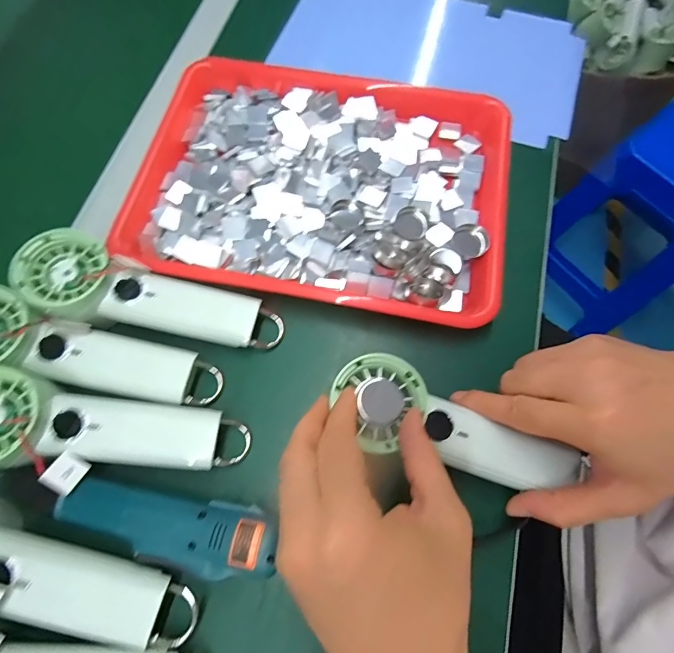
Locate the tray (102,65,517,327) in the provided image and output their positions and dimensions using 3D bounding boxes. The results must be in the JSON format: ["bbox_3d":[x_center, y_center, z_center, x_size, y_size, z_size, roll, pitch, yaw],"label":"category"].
[{"bbox_3d":[-0.016,-0.140,0.365,0.345,0.031,0.254,10,72,4],"label":"tray"}]

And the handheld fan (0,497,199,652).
[{"bbox_3d":[-0.185,0.153,0.239,0.196,0.034,0.062,18,72,-8],"label":"handheld fan"}]

